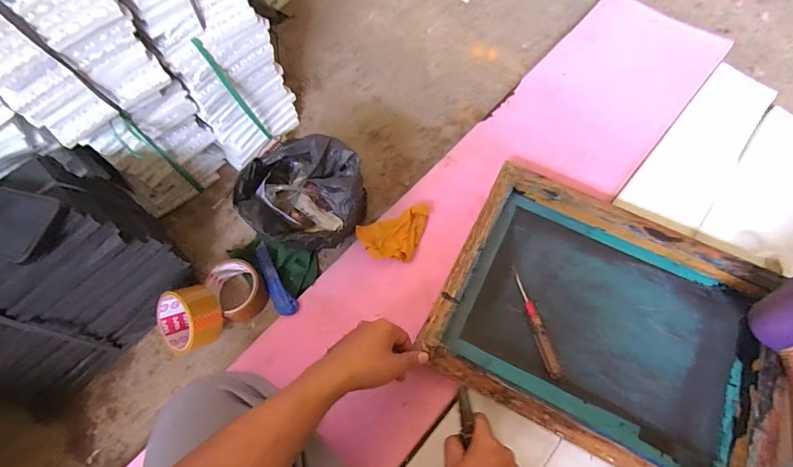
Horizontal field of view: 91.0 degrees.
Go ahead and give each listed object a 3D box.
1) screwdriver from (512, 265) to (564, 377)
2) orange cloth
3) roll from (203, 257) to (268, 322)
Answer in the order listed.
[{"bbox_3d":[0.205,0.129,0.580,0.023,0.024,0.168,-17,68,-5],"label":"screwdriver"},{"bbox_3d":[0.004,0.006,0.642,0.122,0.021,0.077,-19,68,-5],"label":"orange cloth"},{"bbox_3d":[-0.245,0.087,0.609,0.074,0.043,0.090,-32,70,-10],"label":"roll"}]

